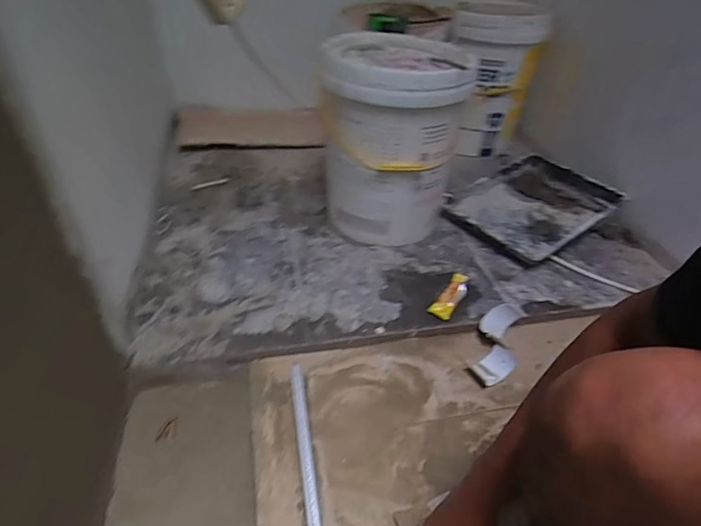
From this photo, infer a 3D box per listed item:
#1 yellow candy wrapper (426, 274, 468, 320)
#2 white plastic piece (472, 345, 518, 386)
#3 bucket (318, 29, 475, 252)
[{"bbox_3d":[0.201,0.065,0.916,0.042,0.024,0.132,26,45,24],"label":"yellow candy wrapper"},{"bbox_3d":[0.259,0.179,0.814,0.076,0.018,0.047,-28,50,-31],"label":"white plastic piece"},{"bbox_3d":[0.080,-0.260,1.015,0.265,0.394,0.280,2,41,-2],"label":"bucket"}]

